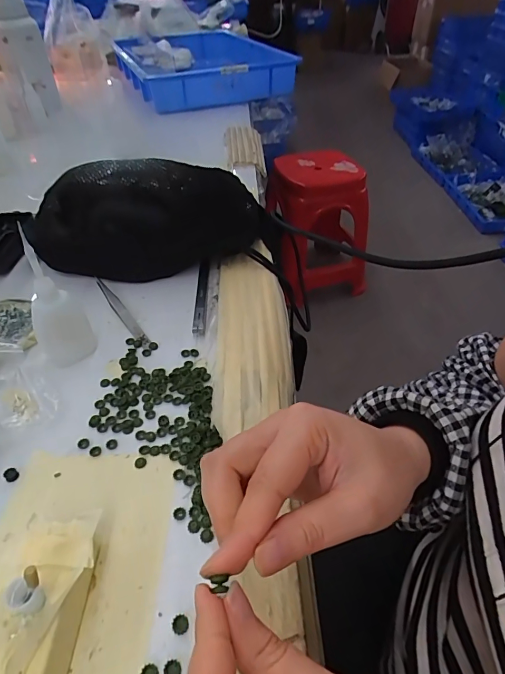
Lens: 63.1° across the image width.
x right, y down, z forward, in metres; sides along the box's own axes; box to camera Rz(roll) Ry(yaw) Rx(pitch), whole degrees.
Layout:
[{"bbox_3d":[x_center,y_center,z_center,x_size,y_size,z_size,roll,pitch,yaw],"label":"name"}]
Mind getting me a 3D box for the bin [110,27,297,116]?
[{"bbox_3d":[-0.148,-0.721,1.087,0.387,0.082,0.534,-15,46,-16],"label":"bin"}]

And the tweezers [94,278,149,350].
[{"bbox_3d":[-0.137,-0.031,0.419,0.013,0.007,0.132,-26,50,-25],"label":"tweezers"}]

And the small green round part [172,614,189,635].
[{"bbox_3d":[-0.039,0.157,0.225,0.009,0.004,0.009,1,44,-1],"label":"small green round part"}]

